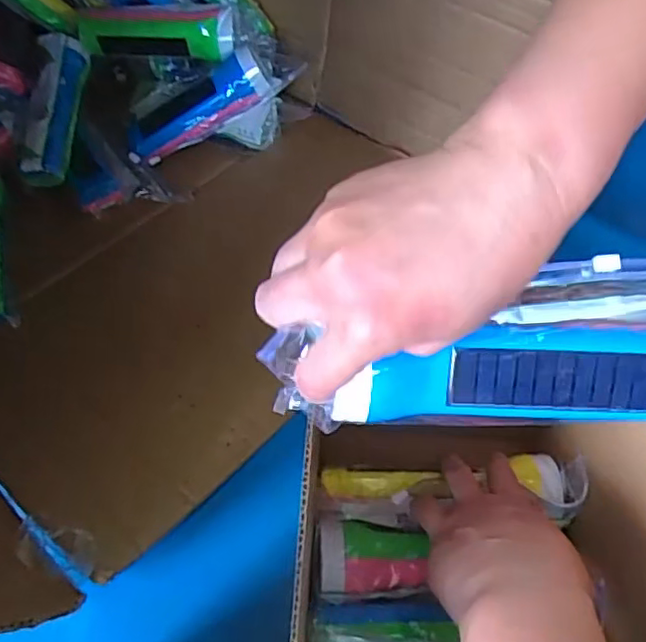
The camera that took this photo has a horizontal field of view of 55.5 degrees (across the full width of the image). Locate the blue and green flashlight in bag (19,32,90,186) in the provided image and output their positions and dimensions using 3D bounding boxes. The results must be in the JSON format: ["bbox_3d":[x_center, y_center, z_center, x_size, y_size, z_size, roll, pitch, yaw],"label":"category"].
[{"bbox_3d":[-0.266,-0.209,0.603,0.043,0.032,0.163,3,72,-2],"label":"blue and green flashlight in bag"}]

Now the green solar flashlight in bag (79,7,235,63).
[{"bbox_3d":[-0.171,-0.299,0.637,0.161,0.047,0.045,6,53,0],"label":"green solar flashlight in bag"}]

